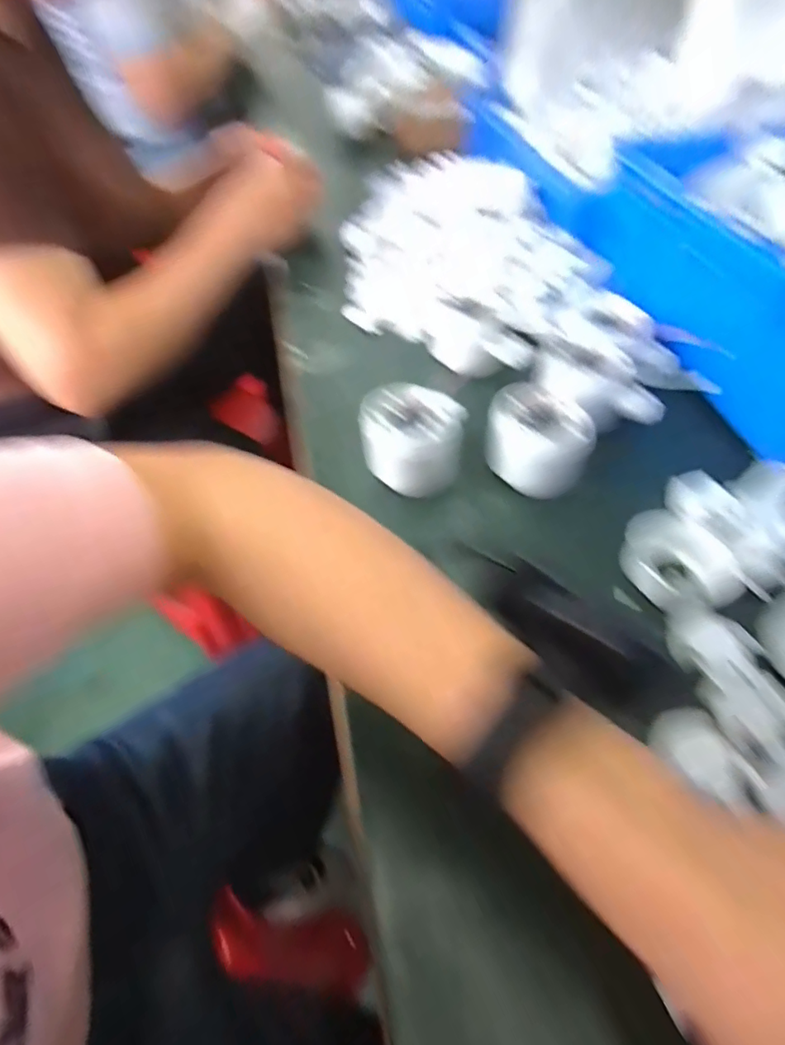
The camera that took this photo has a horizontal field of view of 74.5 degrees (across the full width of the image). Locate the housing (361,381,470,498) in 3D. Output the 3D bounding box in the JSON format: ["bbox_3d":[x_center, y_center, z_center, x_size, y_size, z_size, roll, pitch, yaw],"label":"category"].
[{"bbox_3d":[0.012,-0.060,0.365,0.068,0.048,0.072,5,54,6],"label":"housing"}]

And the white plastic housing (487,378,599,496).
[{"bbox_3d":[0.105,-0.056,0.373,0.062,0.051,0.066,-1,53,2],"label":"white plastic housing"}]

